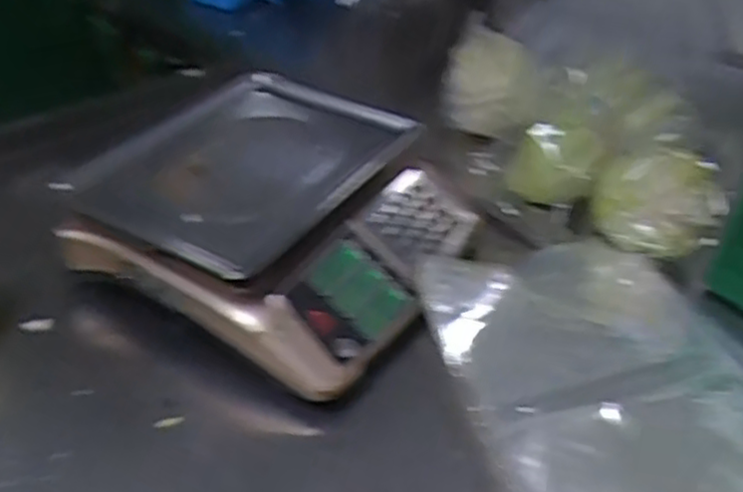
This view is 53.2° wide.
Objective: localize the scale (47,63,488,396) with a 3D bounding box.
[{"bbox_3d":[-0.085,-0.040,0.744,0.310,0.106,0.311,20,40,20],"label":"scale"}]

